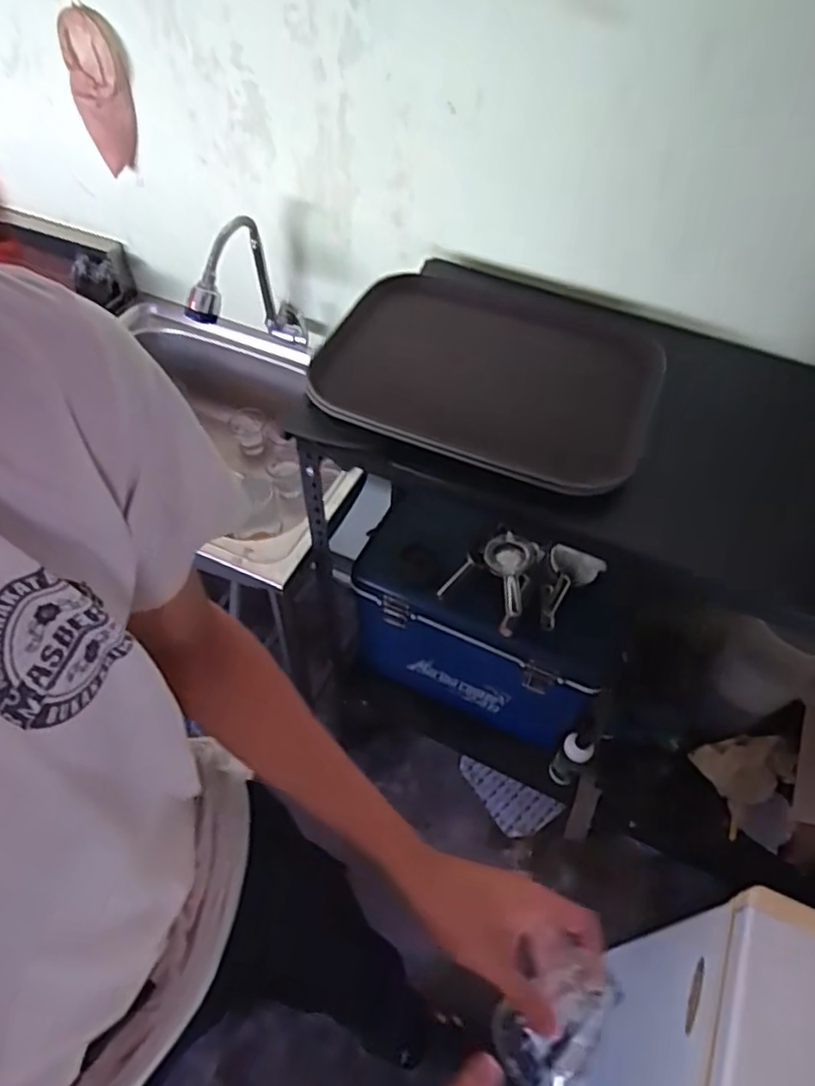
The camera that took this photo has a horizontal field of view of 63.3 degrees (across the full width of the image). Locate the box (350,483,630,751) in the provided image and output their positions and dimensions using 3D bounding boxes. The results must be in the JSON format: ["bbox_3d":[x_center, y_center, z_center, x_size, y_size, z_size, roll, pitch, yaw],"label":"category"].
[{"bbox_3d":[0.131,0.148,1.182,0.446,0.326,0.196,23,56,14],"label":"box"}]

